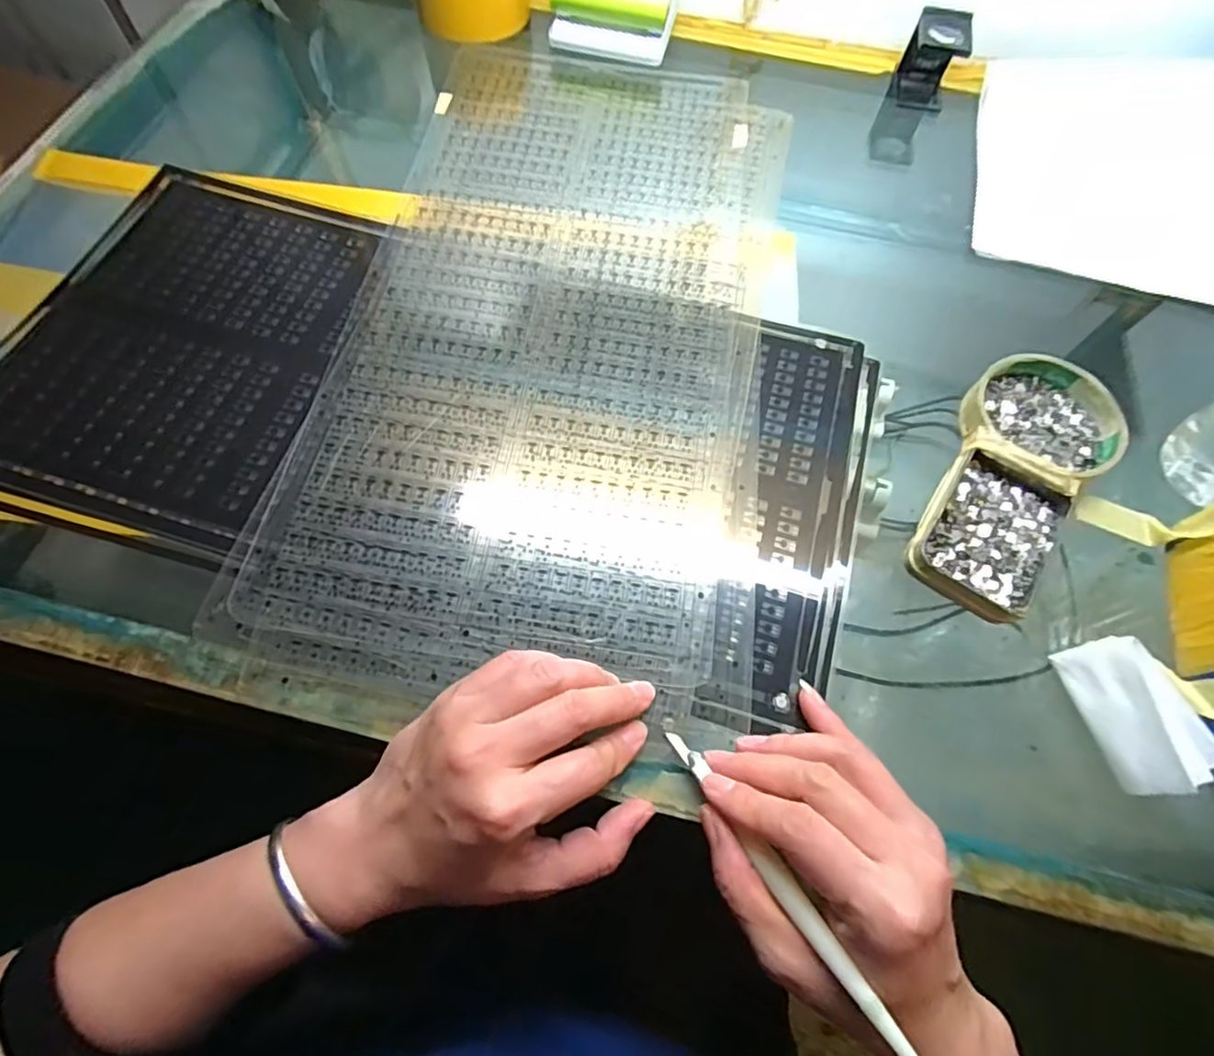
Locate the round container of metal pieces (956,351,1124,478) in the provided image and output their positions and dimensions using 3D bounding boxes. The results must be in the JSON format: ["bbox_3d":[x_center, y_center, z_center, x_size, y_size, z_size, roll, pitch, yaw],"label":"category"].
[{"bbox_3d":[0.252,-0.064,0.351,0.082,0.019,0.080,1,65,-2],"label":"round container of metal pieces"}]

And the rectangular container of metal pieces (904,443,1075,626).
[{"bbox_3d":[0.206,0.003,0.322,0.065,0.016,0.093,34,68,13],"label":"rectangular container of metal pieces"}]

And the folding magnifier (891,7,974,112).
[{"bbox_3d":[0.264,-0.379,0.489,0.042,0.060,0.037,17,66,6],"label":"folding magnifier"}]

